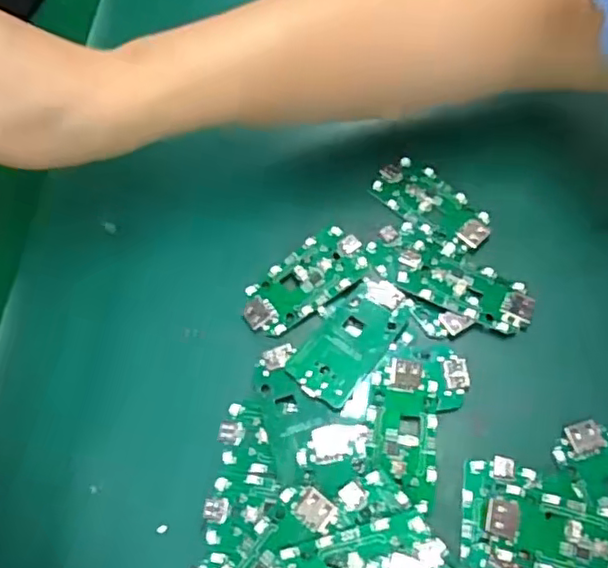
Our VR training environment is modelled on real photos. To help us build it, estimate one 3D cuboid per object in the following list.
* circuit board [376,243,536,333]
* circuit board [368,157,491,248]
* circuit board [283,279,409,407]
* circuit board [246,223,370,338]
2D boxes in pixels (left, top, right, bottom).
[{"bbox_3d":[0.071,-0.001,0.291,0.073,0.006,0.028,22,69,14],"label":"circuit board"},{"bbox_3d":[0.066,-0.042,0.314,0.063,0.005,0.030,39,73,20],"label":"circuit board"},{"bbox_3d":[0.022,0.025,0.279,0.031,0.005,0.064,35,72,19],"label":"circuit board"},{"bbox_3d":[-0.001,-0.002,0.294,0.062,0.011,0.031,-34,67,-11],"label":"circuit board"}]

